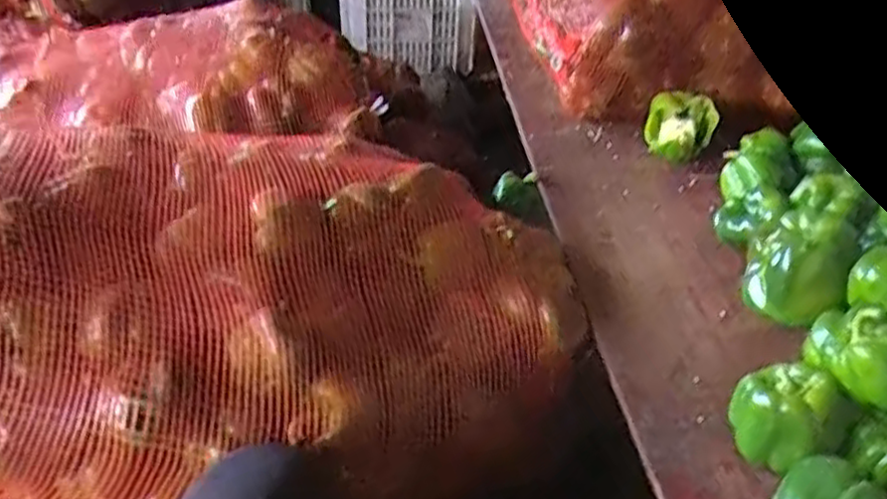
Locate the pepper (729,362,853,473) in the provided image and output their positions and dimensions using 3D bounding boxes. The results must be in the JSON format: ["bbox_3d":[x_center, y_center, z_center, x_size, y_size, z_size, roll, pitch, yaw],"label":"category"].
[{"bbox_3d":[0.266,0.138,0.579,0.070,0.078,0.073,2,38,-2],"label":"pepper"}]

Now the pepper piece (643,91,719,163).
[{"bbox_3d":[0.304,-0.156,0.946,0.084,0.089,0.045,16,-5,13],"label":"pepper piece"}]

